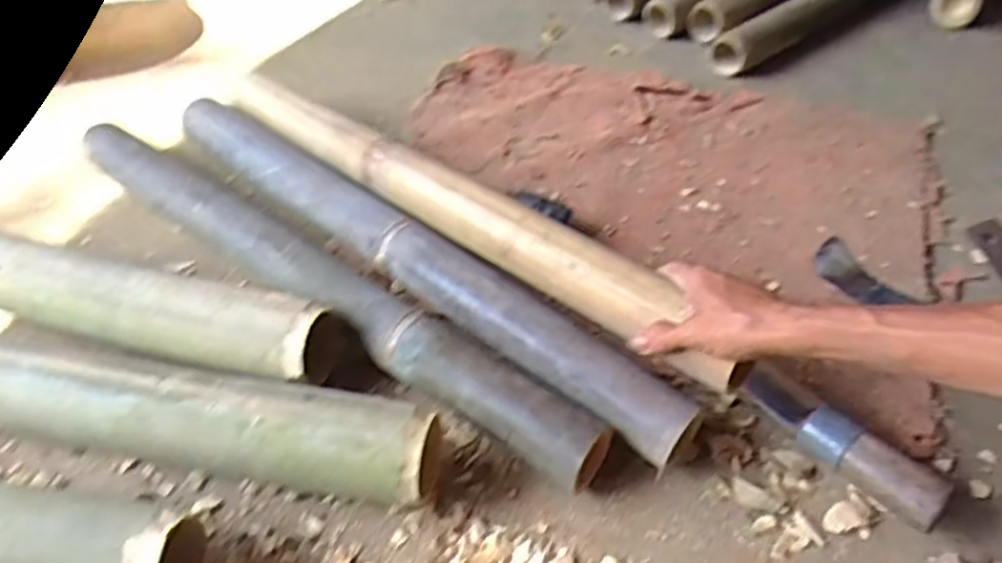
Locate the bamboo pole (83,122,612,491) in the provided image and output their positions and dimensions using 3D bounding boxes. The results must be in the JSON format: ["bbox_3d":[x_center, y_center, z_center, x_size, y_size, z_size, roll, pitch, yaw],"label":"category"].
[{"bbox_3d":[-0.180,-0.001,0.700,0.635,0.057,0.056,29,54,24],"label":"bamboo pole"}]

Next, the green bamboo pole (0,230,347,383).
[{"bbox_3d":[-0.325,0.023,0.666,0.366,0.074,0.070,12,49,11],"label":"green bamboo pole"}]

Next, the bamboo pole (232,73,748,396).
[{"bbox_3d":[-0.053,-0.077,0.700,0.621,0.052,0.052,31,55,31],"label":"bamboo pole"}]

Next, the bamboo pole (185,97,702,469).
[{"bbox_3d":[-0.095,-0.027,0.713,0.622,0.056,0.063,33,56,26],"label":"bamboo pole"}]

